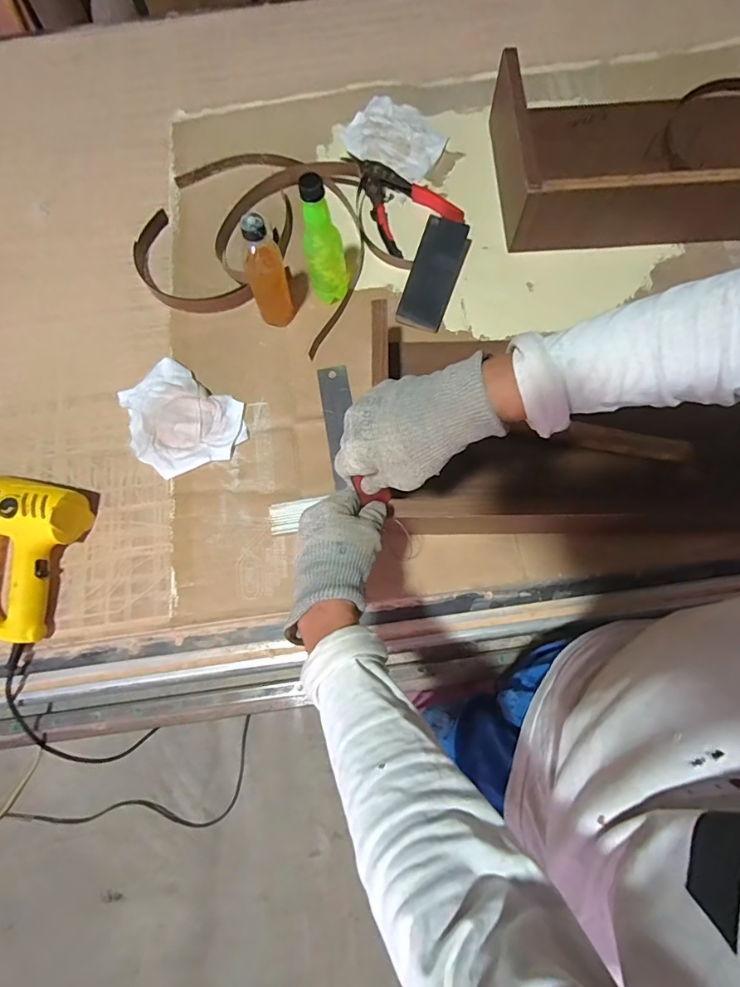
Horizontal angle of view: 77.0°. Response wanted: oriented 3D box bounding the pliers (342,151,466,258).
[{"bbox_3d":[0.037,-0.507,0.783,0.139,0.023,0.233,-32,76,-6],"label":"pliers"}]

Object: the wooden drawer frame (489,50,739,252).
[{"bbox_3d":[0.567,-0.574,0.747,0.698,0.123,0.313,-1,75,2],"label":"wooden drawer frame"}]

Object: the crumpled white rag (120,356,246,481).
[{"bbox_3d":[-0.284,-0.107,0.688,0.187,0.032,0.148,32,78,10],"label":"crumpled white rag"}]

